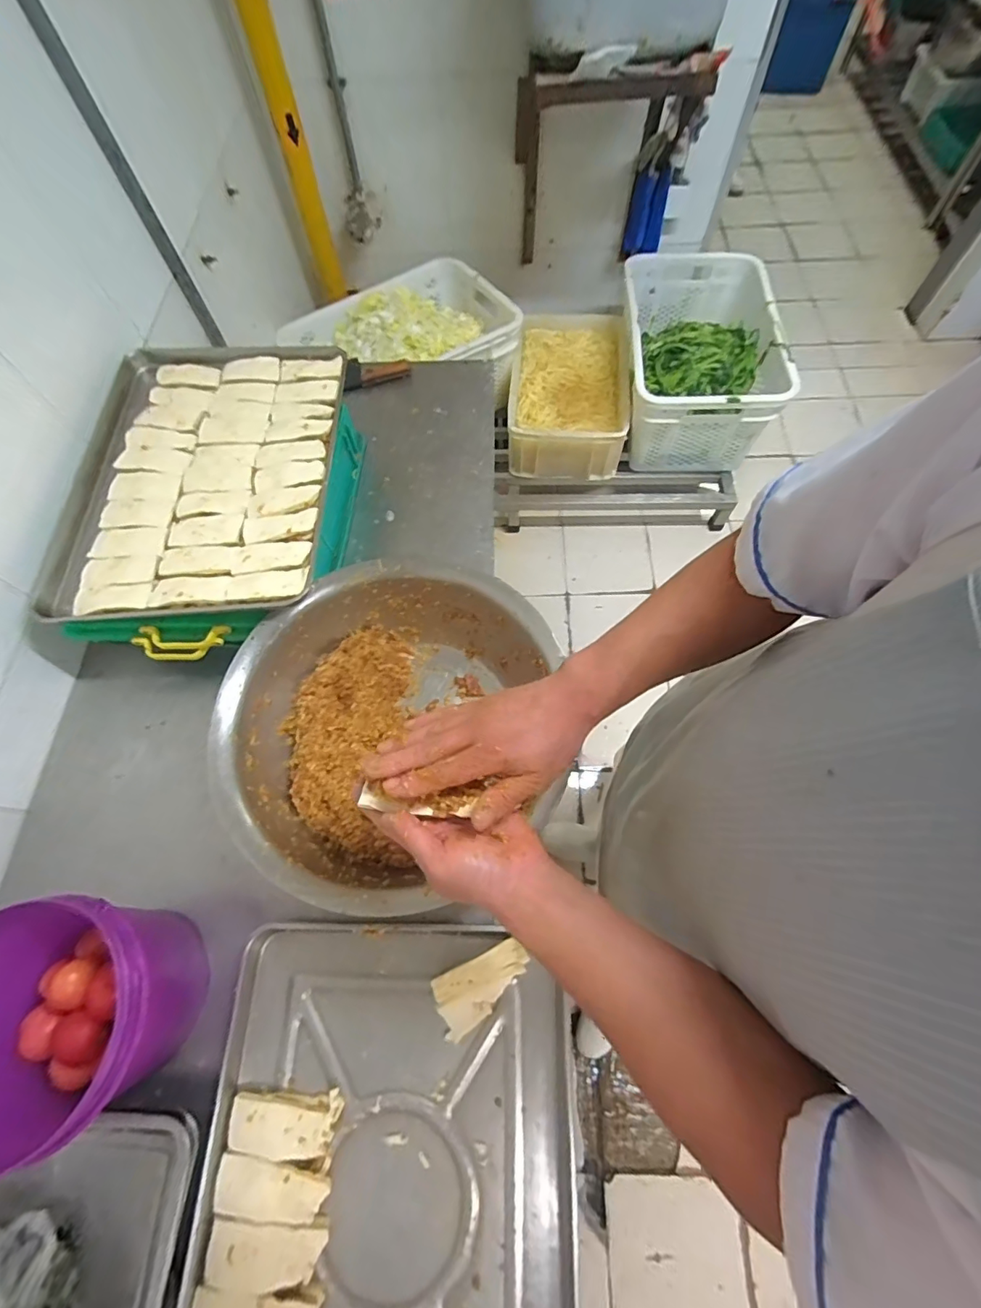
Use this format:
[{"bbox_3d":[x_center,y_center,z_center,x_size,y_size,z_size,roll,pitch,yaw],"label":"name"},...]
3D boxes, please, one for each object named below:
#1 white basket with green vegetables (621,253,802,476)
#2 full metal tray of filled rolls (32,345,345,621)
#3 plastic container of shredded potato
[{"bbox_3d":[0.677,-0.934,1.629,0.454,0.323,0.708,2,66,3],"label":"white basket with green vegetables"},{"bbox_3d":[-0.476,-0.309,0.827,0.413,0.032,0.552,-3,66,1],"label":"full metal tray of filled rolls"},{"bbox_3d":[0.275,-0.905,1.756,0.377,0.255,0.597,6,67,5],"label":"plastic container of shredded potato"}]

